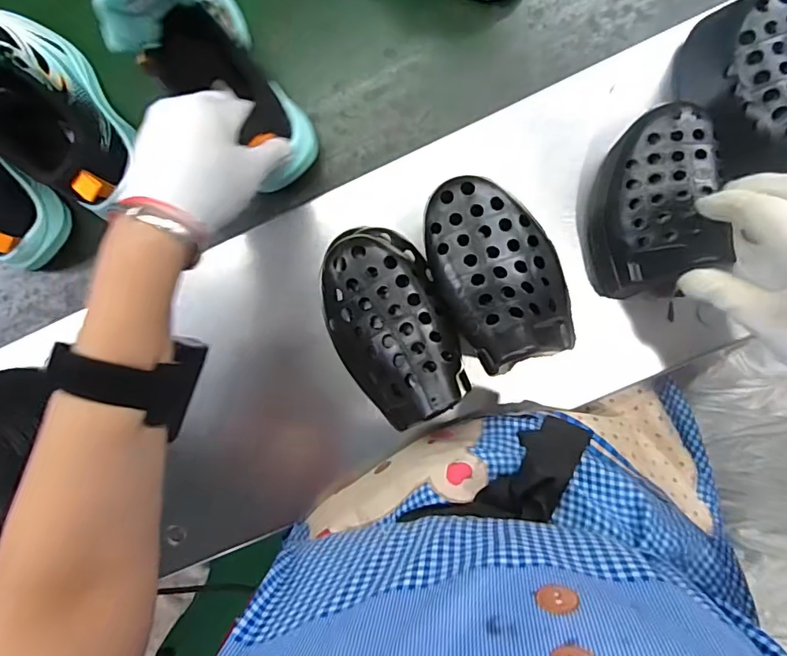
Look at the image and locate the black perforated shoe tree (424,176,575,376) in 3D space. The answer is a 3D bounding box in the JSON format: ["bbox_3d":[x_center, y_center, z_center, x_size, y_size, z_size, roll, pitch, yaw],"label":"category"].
[{"bbox_3d":[0.064,-0.038,0.307,0.077,0.041,0.118,-14,91,5],"label":"black perforated shoe tree"}]

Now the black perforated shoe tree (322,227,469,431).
[{"bbox_3d":[-0.004,-0.003,0.323,0.074,0.049,0.130,-24,90,5],"label":"black perforated shoe tree"}]

